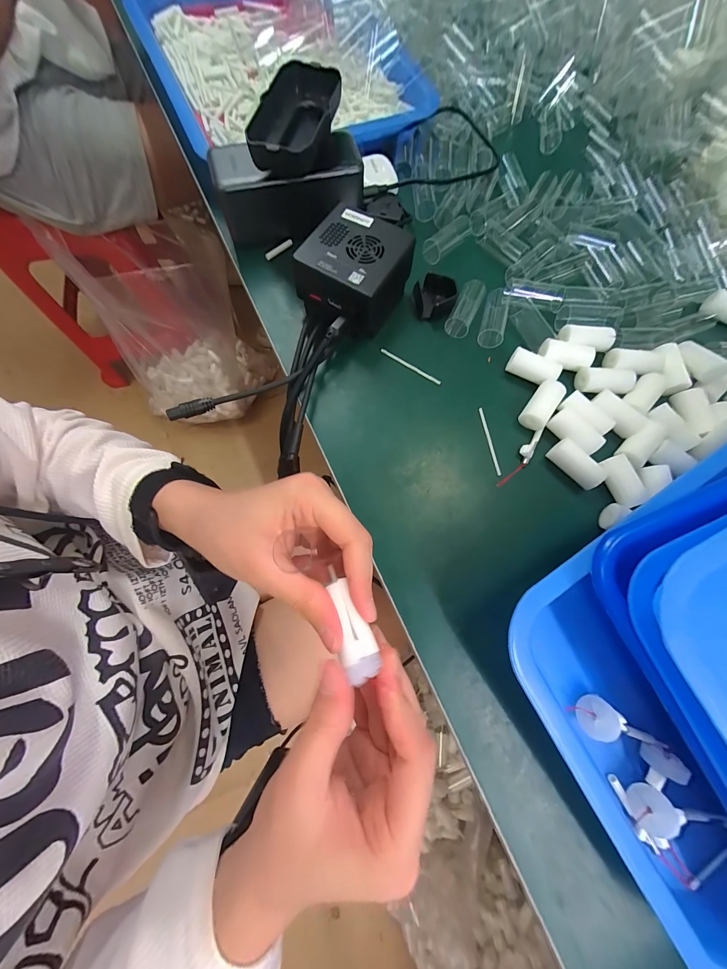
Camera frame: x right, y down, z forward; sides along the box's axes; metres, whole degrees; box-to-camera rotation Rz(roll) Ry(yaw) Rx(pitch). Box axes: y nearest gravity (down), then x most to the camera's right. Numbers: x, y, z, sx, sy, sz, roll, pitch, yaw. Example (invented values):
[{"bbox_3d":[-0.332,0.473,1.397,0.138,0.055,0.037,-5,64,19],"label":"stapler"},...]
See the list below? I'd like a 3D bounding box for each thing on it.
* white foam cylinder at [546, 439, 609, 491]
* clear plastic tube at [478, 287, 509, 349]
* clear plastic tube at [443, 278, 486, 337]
[{"bbox_3d":[0.167,-0.017,0.242,0.017,0.015,0.041,-39,79,-12],"label":"white foam cylinder"},{"bbox_3d":[0.119,-0.151,0.279,0.022,0.018,0.055,16,75,2],"label":"clear plastic tube"},{"bbox_3d":[0.093,-0.159,0.281,0.020,0.017,0.053,28,75,5],"label":"clear plastic tube"}]

